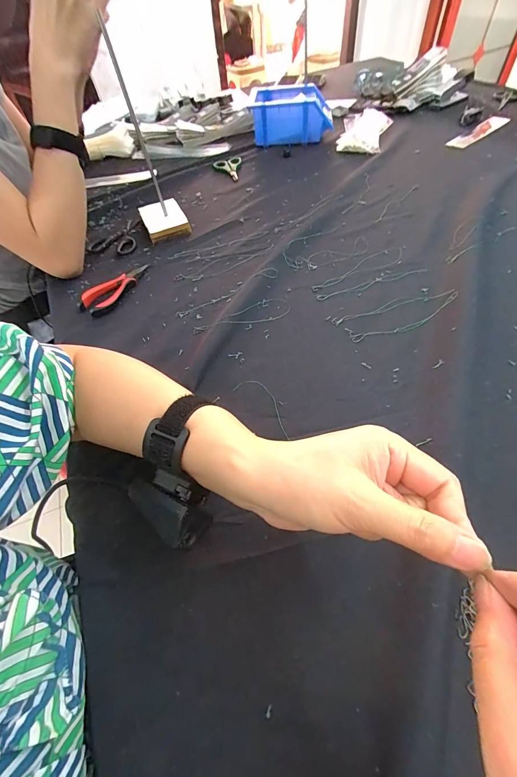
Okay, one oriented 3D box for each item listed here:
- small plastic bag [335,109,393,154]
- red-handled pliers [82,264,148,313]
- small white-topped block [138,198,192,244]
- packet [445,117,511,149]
[{"bbox_3d":[0.234,-0.576,0.714,0.101,0.018,0.204,15,58,16],"label":"small plastic bag"},{"bbox_3d":[-0.202,-0.147,0.460,0.039,0.016,0.109,28,62,23],"label":"red-handled pliers"},{"bbox_3d":[-0.164,-0.293,0.554,0.068,0.022,0.108,-22,56,-10],"label":"small white-topped block"},{"bbox_3d":[0.475,-0.554,0.692,0.206,0.007,0.039,-37,59,-19],"label":"packet"}]

